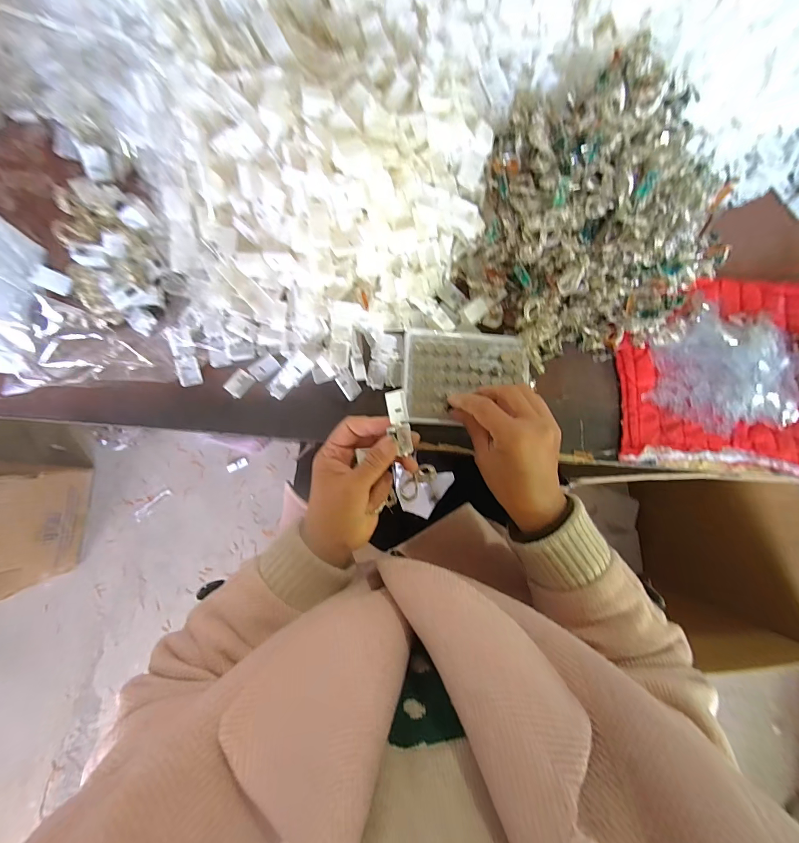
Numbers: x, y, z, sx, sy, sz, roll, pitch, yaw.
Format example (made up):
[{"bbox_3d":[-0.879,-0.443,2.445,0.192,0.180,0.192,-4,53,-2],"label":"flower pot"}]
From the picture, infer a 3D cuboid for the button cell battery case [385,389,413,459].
[{"bbox_3d":[-0.001,0.001,0.324,0.021,0.010,0.056,-16,97,-40],"label":"button cell battery case"}]

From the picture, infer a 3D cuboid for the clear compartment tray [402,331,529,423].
[{"bbox_3d":[0.068,-0.046,0.379,0.126,0.015,0.095,1,86,-5],"label":"clear compartment tray"}]

